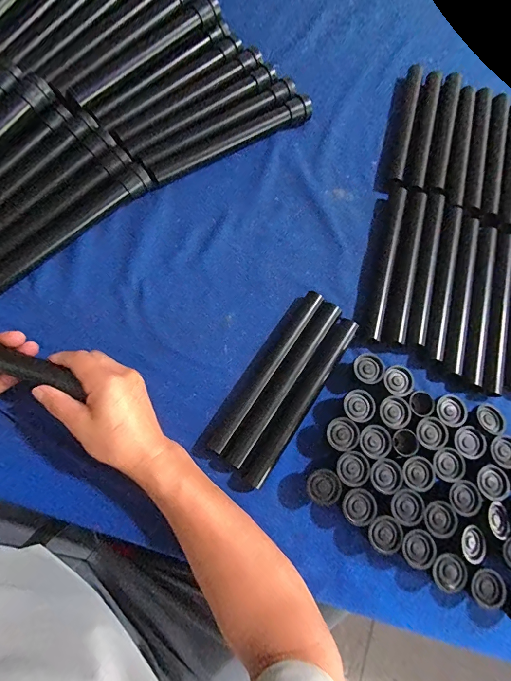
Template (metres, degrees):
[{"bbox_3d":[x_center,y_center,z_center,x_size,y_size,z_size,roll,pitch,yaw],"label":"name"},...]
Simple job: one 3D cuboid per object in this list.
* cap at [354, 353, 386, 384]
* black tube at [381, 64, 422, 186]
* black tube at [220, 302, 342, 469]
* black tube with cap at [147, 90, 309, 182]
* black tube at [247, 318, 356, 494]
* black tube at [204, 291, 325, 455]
[{"bbox_3d":[0.132,0.035,0.402,0.034,0.020,0.034,1,76,-5],"label":"cap"},{"bbox_3d":[0.221,-0.322,0.504,0.027,0.028,0.207,17,75,0],"label":"black tube"},{"bbox_3d":[0.034,0.046,0.398,0.025,0.019,0.218,35,76,4],"label":"black tube"},{"bbox_3d":[-0.032,-0.283,0.472,0.248,0.025,0.025,-29,80,-11],"label":"black tube with cap"},{"bbox_3d":[0.055,0.066,0.397,0.023,0.021,0.218,34,75,4],"label":"black tube"},{"bbox_3d":[0.015,0.033,0.408,0.022,0.025,0.221,34,76,4],"label":"black tube"}]

